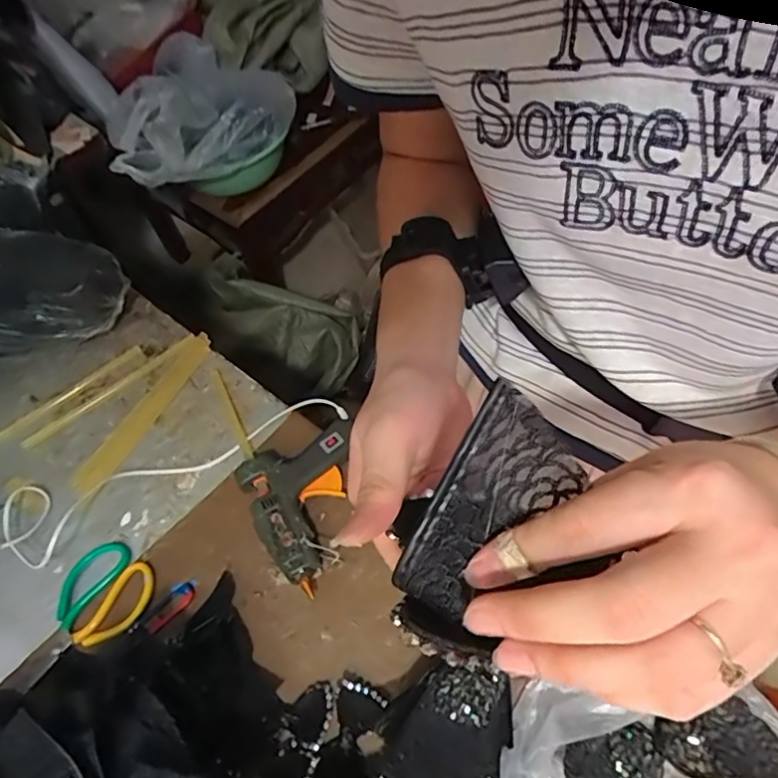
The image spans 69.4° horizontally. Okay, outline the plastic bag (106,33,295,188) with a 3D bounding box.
[{"bbox_3d":[-0.422,-0.574,1.159,0.245,0.184,0.412,30,66,22],"label":"plastic bag"}]

